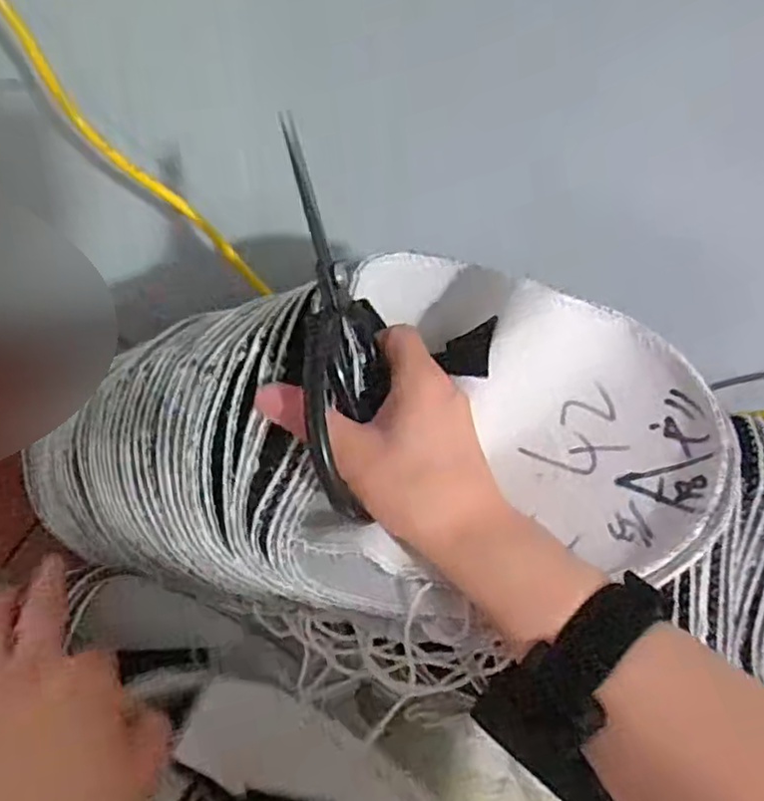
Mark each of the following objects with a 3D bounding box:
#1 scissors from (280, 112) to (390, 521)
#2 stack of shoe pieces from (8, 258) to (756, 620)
[{"bbox_3d":[-0.019,-0.036,0.341,0.014,0.070,0.181,-8,85,30],"label":"scissors"},{"bbox_3d":[-0.022,0.031,0.404,0.363,0.150,0.196,-12,73,0],"label":"stack of shoe pieces"}]

